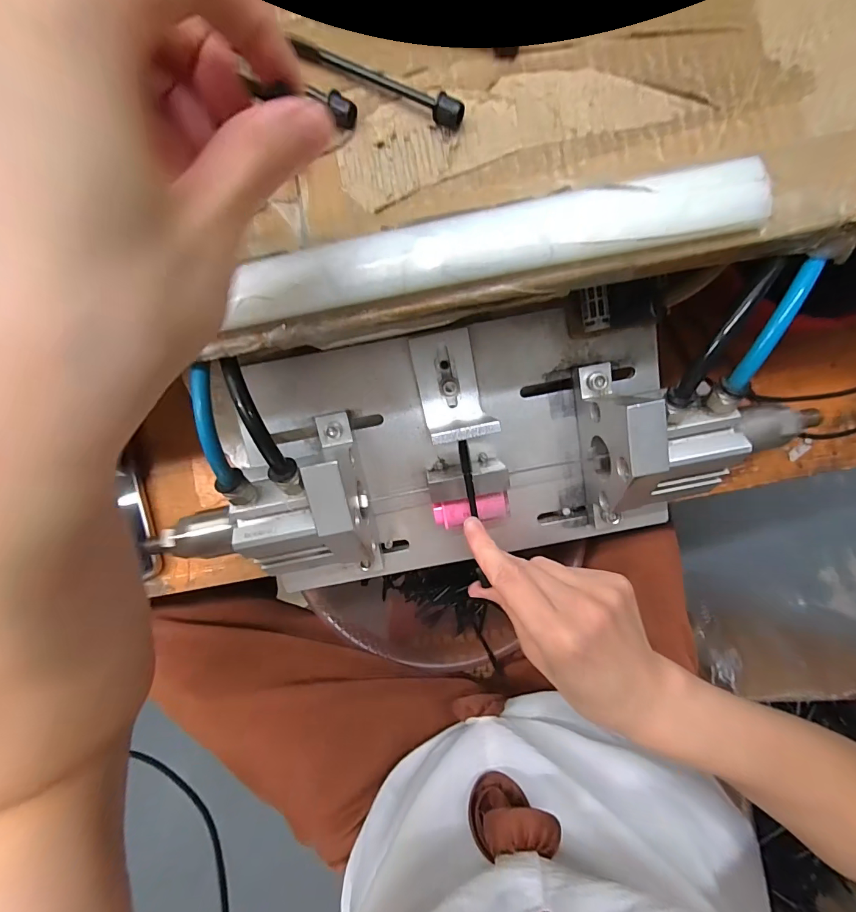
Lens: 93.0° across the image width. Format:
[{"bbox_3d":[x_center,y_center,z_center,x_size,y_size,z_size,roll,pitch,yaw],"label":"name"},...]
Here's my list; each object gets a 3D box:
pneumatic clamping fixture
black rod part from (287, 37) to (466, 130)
[{"bbox_3d":[0.026,-0.009,0.243,0.357,0.110,0.145,-10,81,2],"label":"pneumatic clamping fixture"},{"bbox_3d":[-0.022,-0.171,0.184,0.086,0.010,0.013,30,85,7],"label":"black rod part"}]

